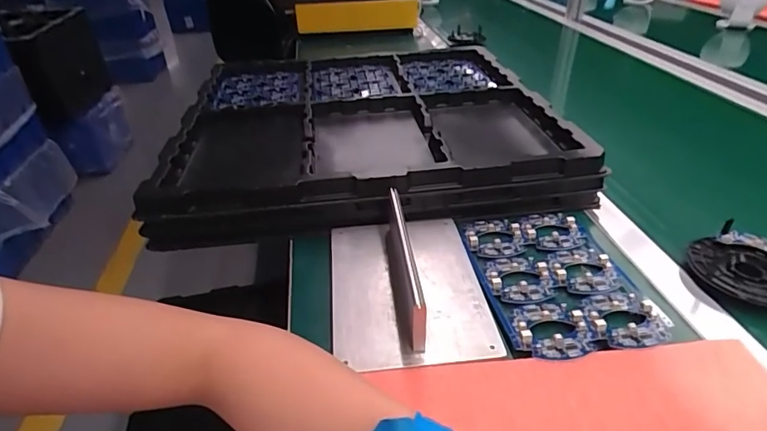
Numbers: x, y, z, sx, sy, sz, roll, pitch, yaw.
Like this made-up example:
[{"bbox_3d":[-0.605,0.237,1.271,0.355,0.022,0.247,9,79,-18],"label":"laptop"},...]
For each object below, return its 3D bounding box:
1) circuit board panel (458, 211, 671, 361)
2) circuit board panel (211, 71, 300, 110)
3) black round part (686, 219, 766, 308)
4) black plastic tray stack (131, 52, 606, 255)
[{"bbox_3d":[0.167,0.054,0.462,0.141,0.008,0.200,-4,34,-4],"label":"circuit board panel"},{"bbox_3d":[-0.219,-0.217,0.817,0.142,0.015,0.143,-8,34,-9],"label":"circuit board panel"},{"bbox_3d":[0.350,0.051,0.452,0.098,0.036,0.098,-1,34,1],"label":"black round part"},{"bbox_3d":[-0.030,-0.151,0.728,0.520,0.066,0.497,-5,34,-4],"label":"black plastic tray stack"}]

